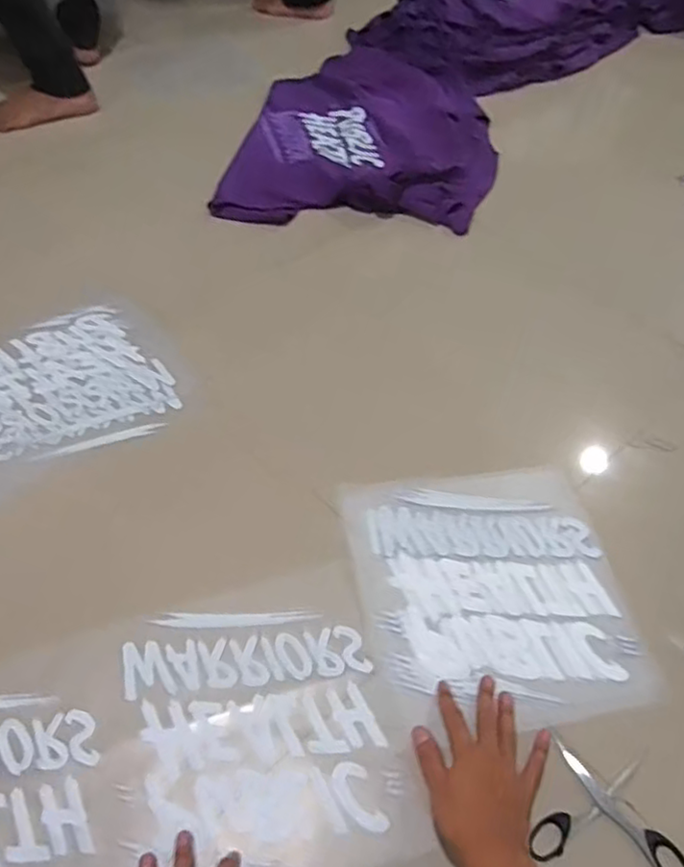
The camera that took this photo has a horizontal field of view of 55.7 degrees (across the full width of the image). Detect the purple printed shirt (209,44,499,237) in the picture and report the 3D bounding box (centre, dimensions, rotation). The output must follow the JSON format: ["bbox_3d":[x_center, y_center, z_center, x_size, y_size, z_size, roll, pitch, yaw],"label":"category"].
[{"bbox_3d":[0.064,-0.649,1.362,0.504,0.066,0.675,10,51,7],"label":"purple printed shirt"}]

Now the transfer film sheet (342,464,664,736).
[{"bbox_3d":[0.171,0.175,0.742,0.290,0.010,0.302,-8,52,-8],"label":"transfer film sheet"}]

